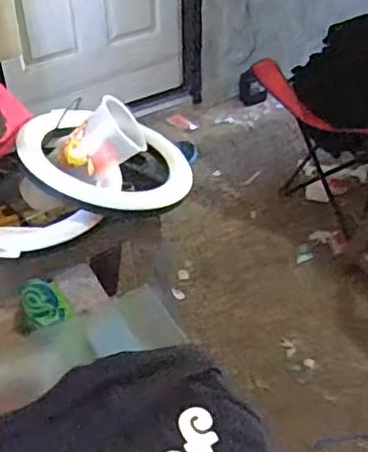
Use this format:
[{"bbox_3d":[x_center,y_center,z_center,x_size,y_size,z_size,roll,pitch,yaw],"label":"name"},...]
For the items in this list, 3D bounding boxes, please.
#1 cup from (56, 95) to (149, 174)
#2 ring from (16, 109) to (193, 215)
[{"bbox_3d":[-0.112,-0.111,0.871,0.111,0.086,0.078,-33,83,15],"label":"cup"},{"bbox_3d":[-0.109,-0.091,0.868,0.242,0.045,0.194,26,45,0],"label":"ring"}]

